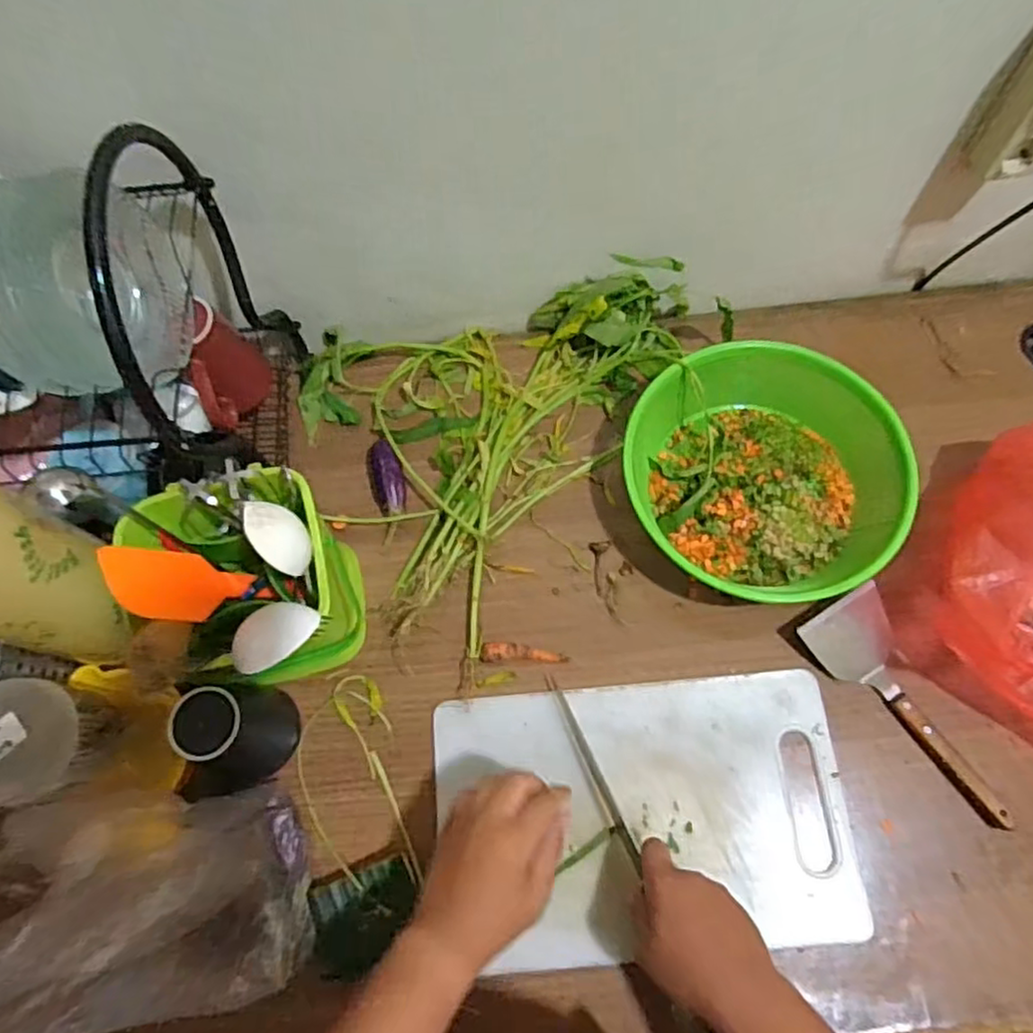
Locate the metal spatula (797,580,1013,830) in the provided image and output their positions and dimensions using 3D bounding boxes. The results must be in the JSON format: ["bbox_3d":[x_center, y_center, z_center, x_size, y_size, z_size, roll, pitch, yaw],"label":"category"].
[{"bbox_3d":[0.365,0.174,0.625,0.079,0.029,0.223,-33,73,-9],"label":"metal spatula"}]

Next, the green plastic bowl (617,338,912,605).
[{"bbox_3d":[0.242,-0.045,0.687,0.265,0.080,0.250,-12,71,-2],"label":"green plastic bowl"}]

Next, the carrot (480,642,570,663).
[{"bbox_3d":[0.008,0.132,0.663,0.084,0.014,0.019,-1,71,2],"label":"carrot"}]

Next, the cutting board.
[{"bbox_3d":[0.114,0.267,0.613,0.361,0.017,0.225,-6,71,0],"label":"cutting board"}]

